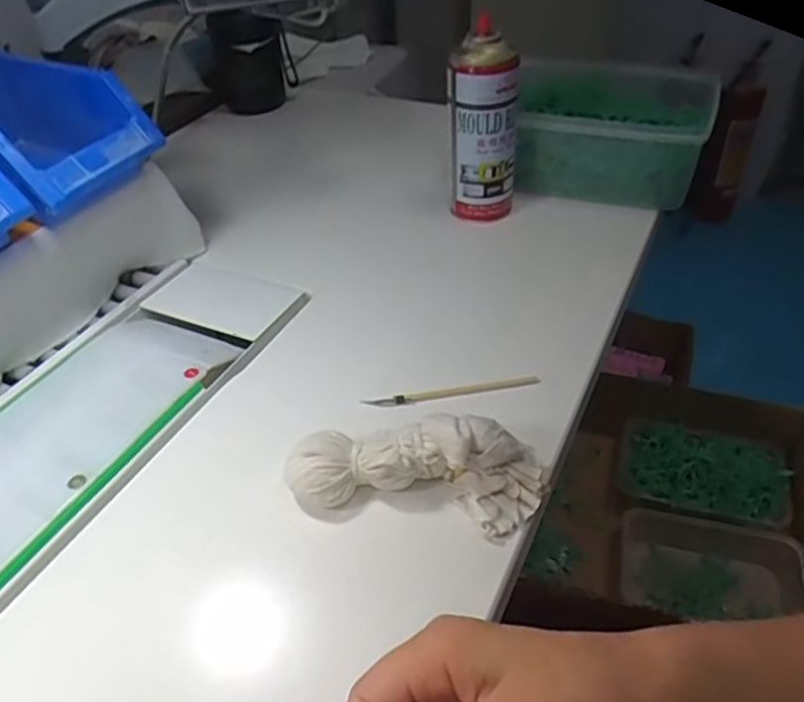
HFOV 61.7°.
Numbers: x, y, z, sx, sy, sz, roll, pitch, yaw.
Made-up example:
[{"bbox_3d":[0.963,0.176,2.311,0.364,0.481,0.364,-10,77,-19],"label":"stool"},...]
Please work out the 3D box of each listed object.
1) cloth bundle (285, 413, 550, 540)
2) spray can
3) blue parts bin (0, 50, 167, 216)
[{"bbox_3d":[0.008,0.071,0.415,0.154,0.047,0.052,5,42,10],"label":"cloth bundle"},{"bbox_3d":[0.077,-0.213,0.643,0.060,0.171,0.059,-2,41,2],"label":"spray can"},{"bbox_3d":[-0.308,-0.173,0.539,0.195,0.091,0.127,16,45,21],"label":"blue parts bin"}]

